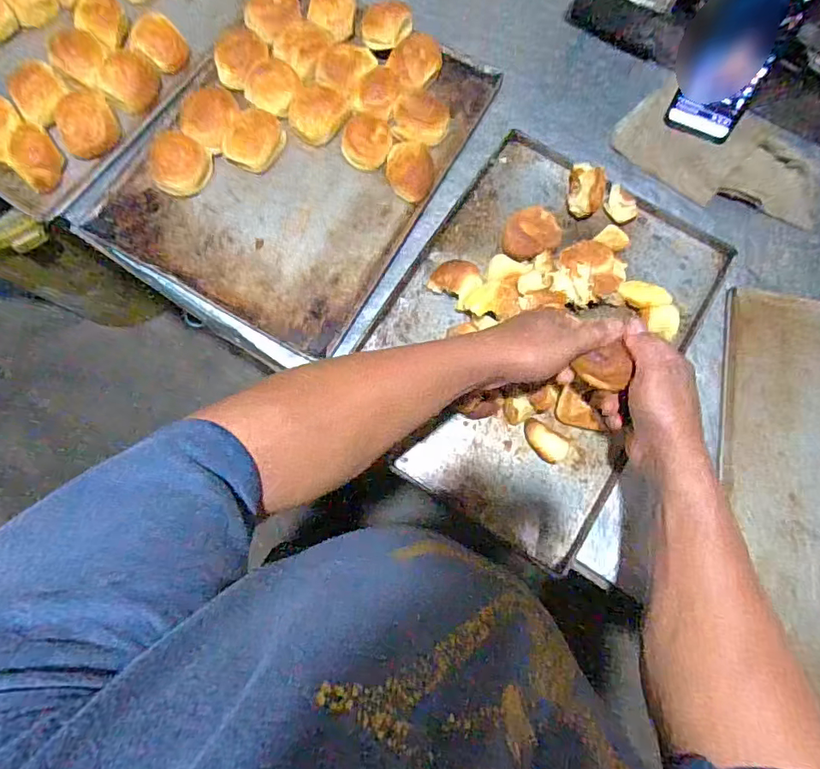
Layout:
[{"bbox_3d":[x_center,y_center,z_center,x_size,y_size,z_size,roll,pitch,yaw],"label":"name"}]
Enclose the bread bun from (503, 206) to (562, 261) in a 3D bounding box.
[{"bbox_3d":[0.140,-0.174,0.583,0.065,0.036,0.063,-21,77,-3],"label":"bread bun"}]

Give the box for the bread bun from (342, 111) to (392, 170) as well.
[{"bbox_3d":[-0.053,-0.293,0.607,0.061,0.031,0.057,0,77,1],"label":"bread bun"}]

